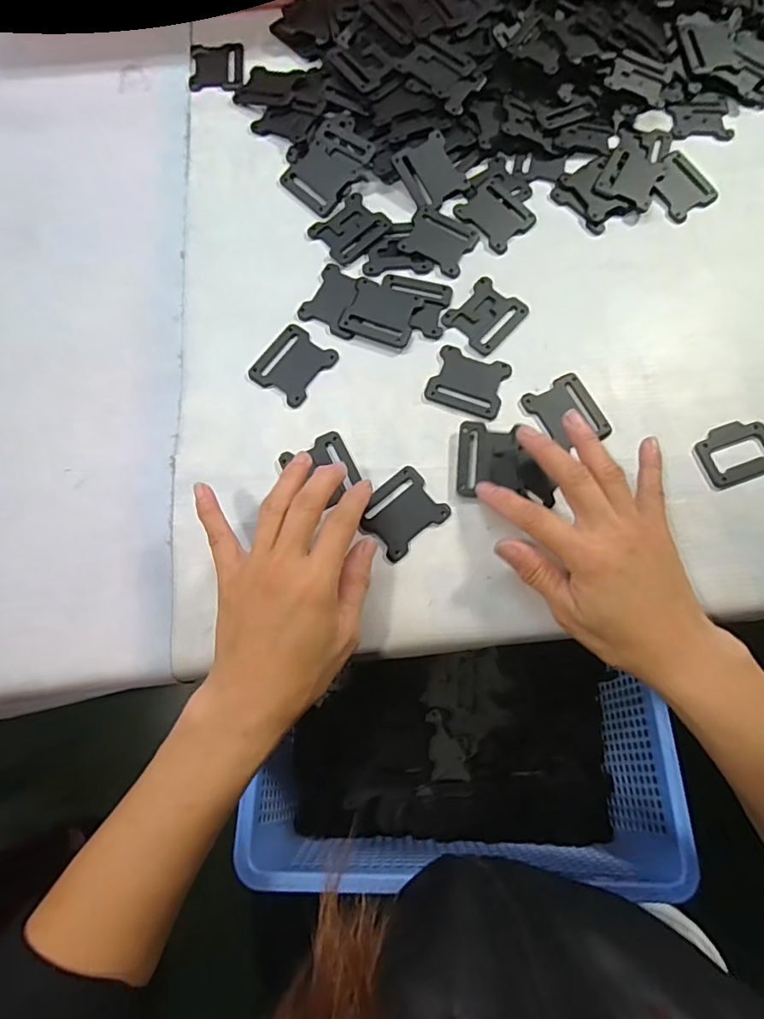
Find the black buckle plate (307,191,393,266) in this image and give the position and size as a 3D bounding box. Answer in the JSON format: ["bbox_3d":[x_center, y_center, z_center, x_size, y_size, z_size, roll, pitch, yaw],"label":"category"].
[{"bbox_3d":[-0.024,-0.210,0.400,0.048,0.005,0.041,-41,78,-11],"label":"black buckle plate"}]

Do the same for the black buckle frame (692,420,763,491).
[{"bbox_3d":[0.235,-0.038,0.356,0.054,0.004,0.039,-18,74,-5],"label":"black buckle frame"}]

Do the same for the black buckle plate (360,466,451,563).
[{"bbox_3d":[0.013,0.001,0.347,0.051,0.004,0.043,-41,77,-11],"label":"black buckle plate"}]

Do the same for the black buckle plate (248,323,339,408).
[{"bbox_3d":[-0.062,-0.102,0.375,0.045,0.004,0.052,36,77,10],"label":"black buckle plate"}]

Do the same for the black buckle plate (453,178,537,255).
[{"bbox_3d":[0.087,-0.220,0.403,0.045,0.006,0.048,-39,77,-11],"label":"black buckle plate"}]

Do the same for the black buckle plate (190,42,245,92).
[{"bbox_3d":[-0.137,-0.367,0.446,0.043,0.004,0.053,-3,73,-1],"label":"black buckle plate"}]

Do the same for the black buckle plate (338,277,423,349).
[{"bbox_3d":[0.000,-0.140,0.381,0.049,0.004,0.045,20,74,6],"label":"black buckle plate"}]

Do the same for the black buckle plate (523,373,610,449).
[{"bbox_3d":[0.126,-0.066,0.365,0.045,0.004,0.048,-24,75,-7],"label":"black buckle plate"}]

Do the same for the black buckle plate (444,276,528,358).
[{"bbox_3d":[0.073,-0.138,0.380,0.043,0.004,0.051,42,78,11],"label":"black buckle plate"}]

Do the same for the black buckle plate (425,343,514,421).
[{"bbox_3d":[0.060,-0.088,0.370,0.050,0.004,0.046,19,74,6],"label":"black buckle plate"}]

